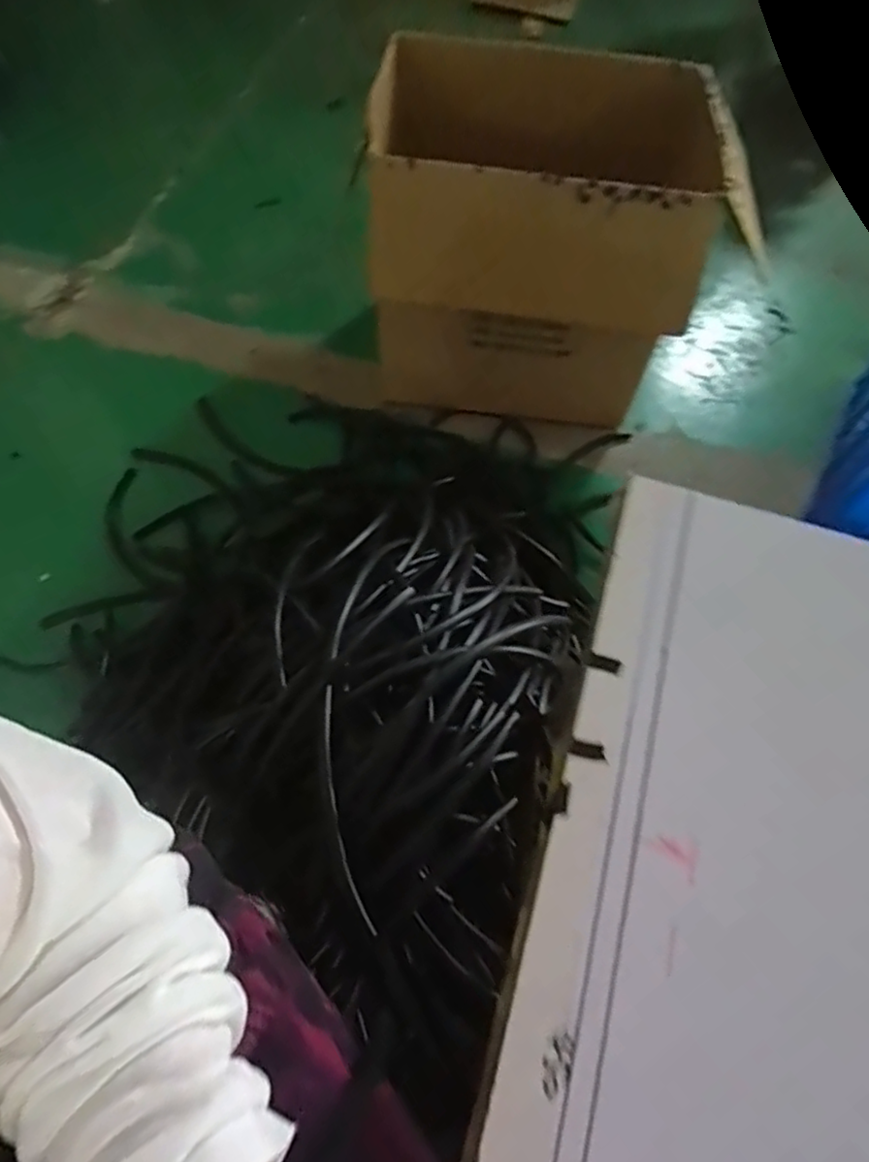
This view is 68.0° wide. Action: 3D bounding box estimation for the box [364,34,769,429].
[{"bbox_3d":[0.200,-0.589,1.172,0.599,0.464,0.424,1,64,-2],"label":"box"}]

